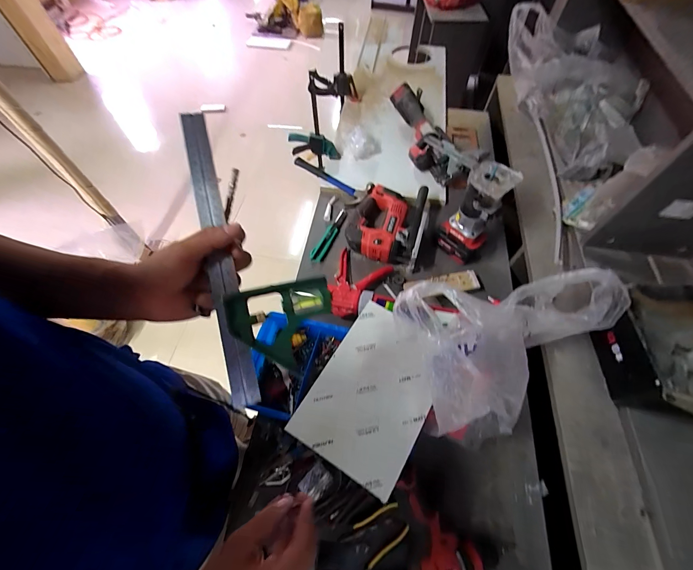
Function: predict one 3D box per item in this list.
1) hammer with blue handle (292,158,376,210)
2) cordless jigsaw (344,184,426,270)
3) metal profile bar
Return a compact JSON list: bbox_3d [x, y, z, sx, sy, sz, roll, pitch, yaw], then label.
[{"bbox_3d":[-0.052,-0.326,0.962,0.283,0.047,0.091,28,63,15],"label":"hammer with blue handle"},{"bbox_3d":[0.113,-0.177,0.860,0.205,0.067,0.234,14,61,7],"label":"cordless jigsaw"},{"bbox_3d":[-0.127,-0.032,0.299,0.023,0.014,0.300,-12,82,-8],"label":"metal profile bar"}]

